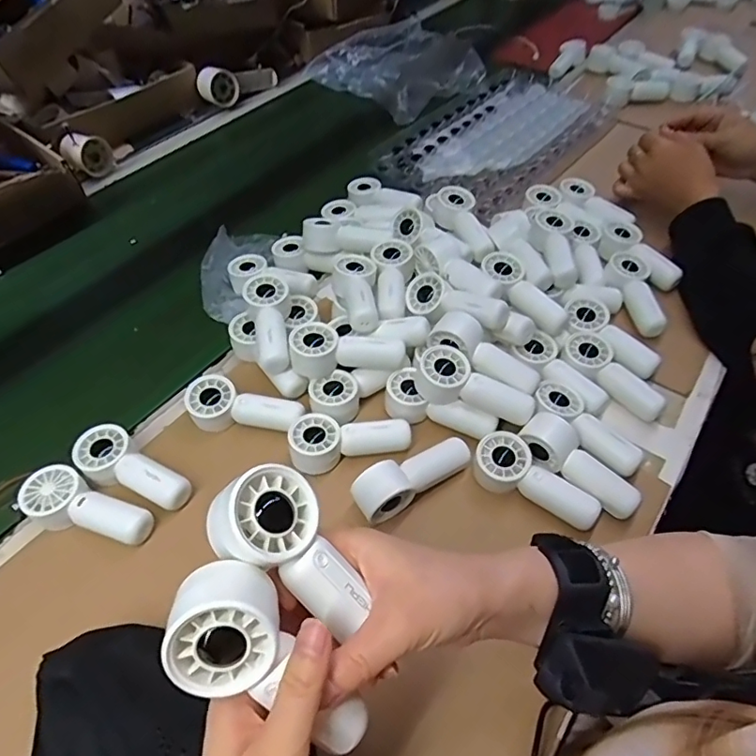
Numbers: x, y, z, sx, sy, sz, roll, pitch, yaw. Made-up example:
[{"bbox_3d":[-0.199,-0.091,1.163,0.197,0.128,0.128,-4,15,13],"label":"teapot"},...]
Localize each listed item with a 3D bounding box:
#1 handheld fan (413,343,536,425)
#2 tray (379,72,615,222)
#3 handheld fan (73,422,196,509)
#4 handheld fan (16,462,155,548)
[{"bbox_3d":[0.089,0.011,0.492,0.110,0.036,0.046,25,57,7],"label":"handheld fan"},{"bbox_3d":[0.194,-0.376,0.807,0.222,0.021,0.382,32,59,24],"label":"tray"},{"bbox_3d":[-0.220,0.082,0.463,0.110,0.028,0.047,29,57,22],"label":"handheld fan"},{"bbox_3d":[-0.246,0.115,0.444,0.111,0.039,0.047,21,55,17],"label":"handheld fan"}]

